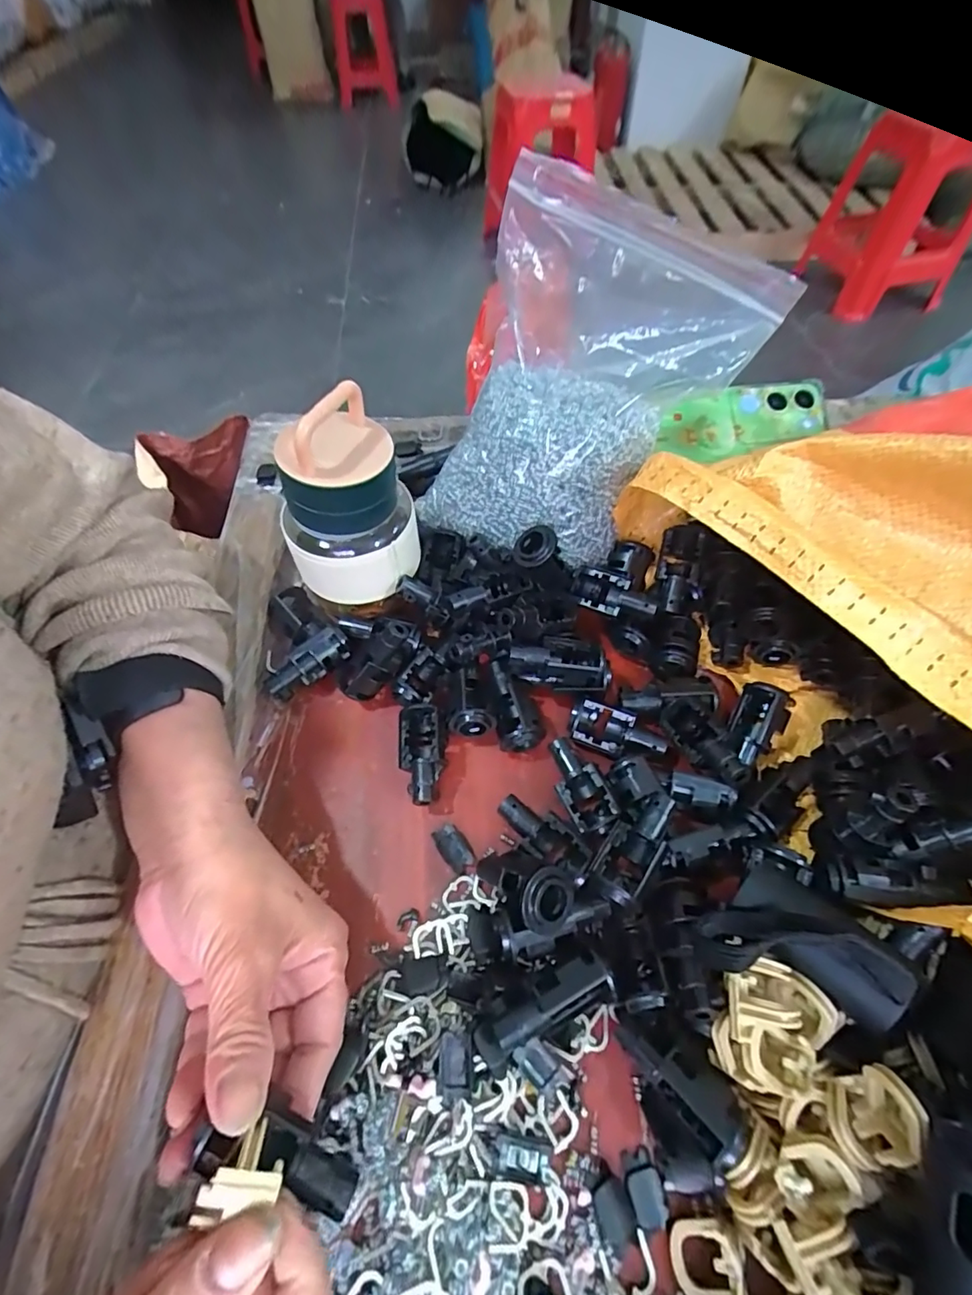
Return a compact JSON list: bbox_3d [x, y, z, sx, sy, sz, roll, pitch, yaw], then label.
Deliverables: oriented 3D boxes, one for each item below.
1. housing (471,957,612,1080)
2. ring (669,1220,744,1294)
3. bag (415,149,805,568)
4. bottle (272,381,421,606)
[{"bbox_3d":[0.024,0.154,0.219,0.060,0.023,0.020,-24,60,-13],"label":"housing"},{"bbox_3d":[0.080,0.223,0.189,0.025,0.007,0.025,-28,44,31],"label":"ring"},{"bbox_3d":[0.059,-0.151,0.308,0.152,0.152,0.156,28,63,18],"label":"bag"},{"bbox_3d":[-0.078,-0.080,0.298,0.061,0.112,0.064,-1,58,1],"label":"bottle"}]

